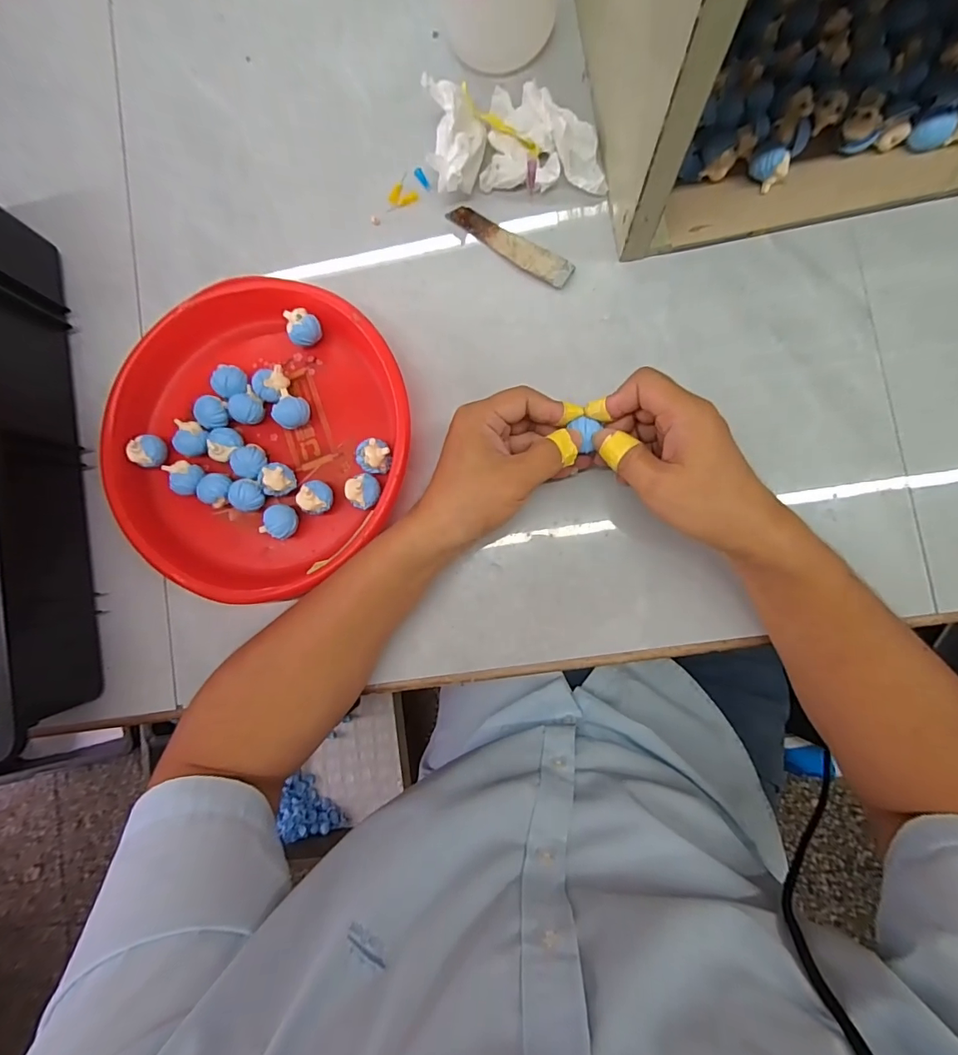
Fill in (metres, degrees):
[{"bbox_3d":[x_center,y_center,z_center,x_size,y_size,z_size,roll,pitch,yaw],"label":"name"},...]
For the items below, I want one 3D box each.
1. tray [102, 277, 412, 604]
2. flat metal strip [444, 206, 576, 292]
[{"bbox_3d":[-0.184,-0.075,0.399,0.251,0.037,0.246,0,87,6],"label":"tray"},{"bbox_3d":[0.026,-0.238,0.401,0.117,0.007,0.025,37,88,11],"label":"flat metal strip"}]

